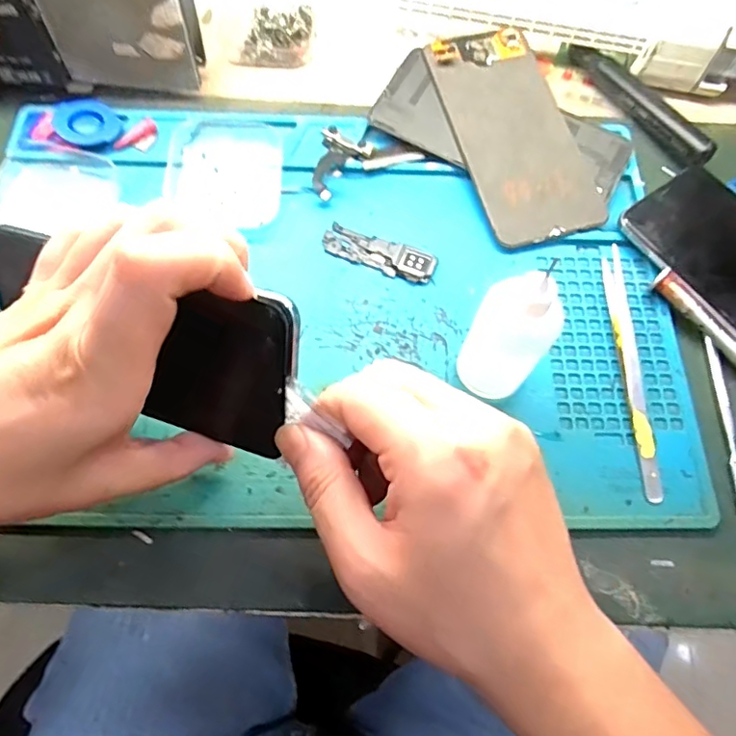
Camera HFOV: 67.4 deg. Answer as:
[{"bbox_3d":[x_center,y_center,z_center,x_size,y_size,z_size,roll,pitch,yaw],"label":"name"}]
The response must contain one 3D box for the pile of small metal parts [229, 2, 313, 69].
[{"bbox_3d":[-0.063,-0.225,0.371,0.052,0.023,0.036,-1,68,-4],"label":"pile of small metal parts"}]

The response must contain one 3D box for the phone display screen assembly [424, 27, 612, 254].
[{"bbox_3d":[0.087,-0.143,0.332,0.066,0.004,0.147,-15,74,-6],"label":"phone display screen assembly"}]

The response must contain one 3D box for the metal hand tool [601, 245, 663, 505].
[{"bbox_3d":[0.136,-0.002,0.286,0.011,0.004,0.139,2,68,-2],"label":"metal hand tool"}]

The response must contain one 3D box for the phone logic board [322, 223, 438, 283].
[{"bbox_3d":[0.006,-0.064,0.307,0.064,0.004,0.021,22,69,6],"label":"phone logic board"}]

